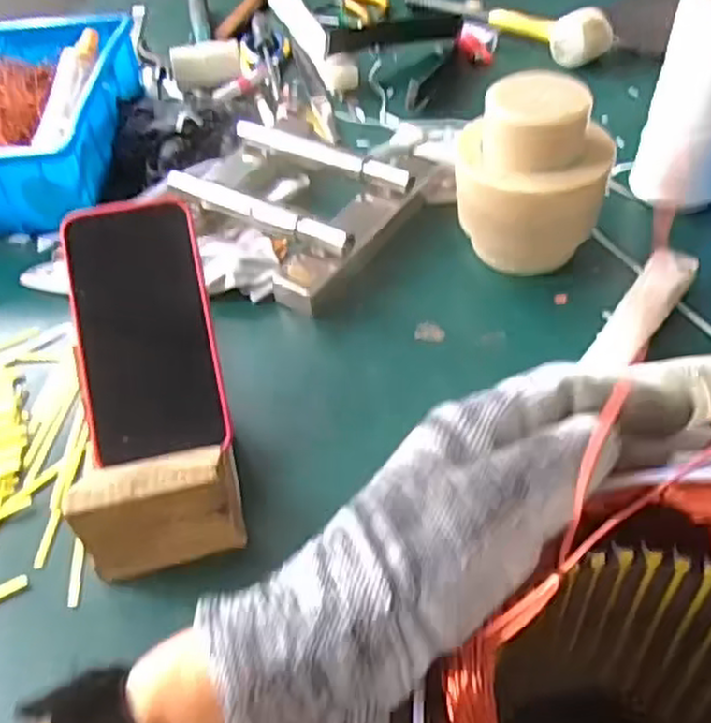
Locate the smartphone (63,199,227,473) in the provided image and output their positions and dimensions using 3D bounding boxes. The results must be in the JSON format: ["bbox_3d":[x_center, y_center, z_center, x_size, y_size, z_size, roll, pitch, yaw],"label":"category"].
[{"bbox_3d":[-0.131,-0.022,0.461,0.082,0.011,0.162,-12,81,-5],"label":"smartphone"}]

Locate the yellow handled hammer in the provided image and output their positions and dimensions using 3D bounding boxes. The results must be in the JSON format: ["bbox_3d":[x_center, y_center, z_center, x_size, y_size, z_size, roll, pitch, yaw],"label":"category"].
[{"bbox_3d":[0.217,-0.376,0.831,0.045,0.048,0.167,-30,51,-19],"label":"yellow handled hammer"}]

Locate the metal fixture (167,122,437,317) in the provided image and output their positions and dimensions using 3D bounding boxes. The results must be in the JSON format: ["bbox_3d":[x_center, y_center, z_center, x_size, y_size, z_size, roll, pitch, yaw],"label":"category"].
[{"bbox_3d":[-0.055,-0.139,0.635,0.188,0.043,0.205,19,53,23],"label":"metal fixture"}]

